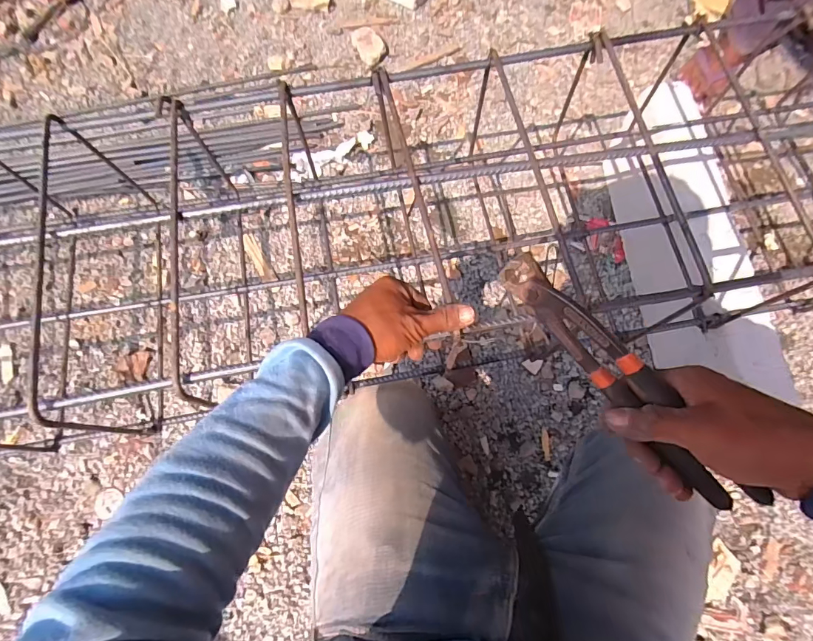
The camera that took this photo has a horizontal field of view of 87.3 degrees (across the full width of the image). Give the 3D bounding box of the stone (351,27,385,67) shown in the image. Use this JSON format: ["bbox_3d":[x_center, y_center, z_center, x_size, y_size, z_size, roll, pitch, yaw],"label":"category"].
[{"bbox_3d":[-0.088,-0.646,0.994,0.064,0.034,0.107,-27,74,-8],"label":"stone"}]

